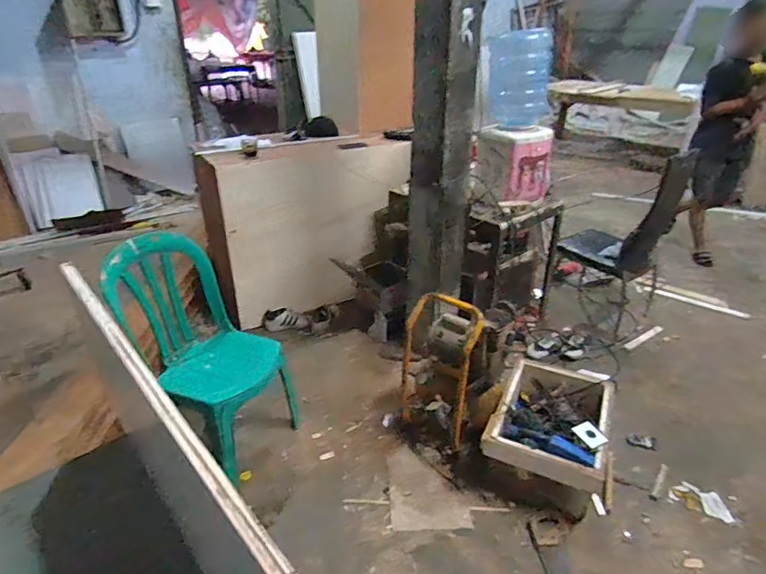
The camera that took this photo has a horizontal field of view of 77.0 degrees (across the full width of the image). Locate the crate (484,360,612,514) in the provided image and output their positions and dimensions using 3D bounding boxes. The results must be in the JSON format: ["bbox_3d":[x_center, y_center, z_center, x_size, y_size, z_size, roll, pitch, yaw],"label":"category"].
[{"bbox_3d":[0.644,0.539,1.802,0.439,0.259,0.514,15,32,25],"label":"crate"}]

